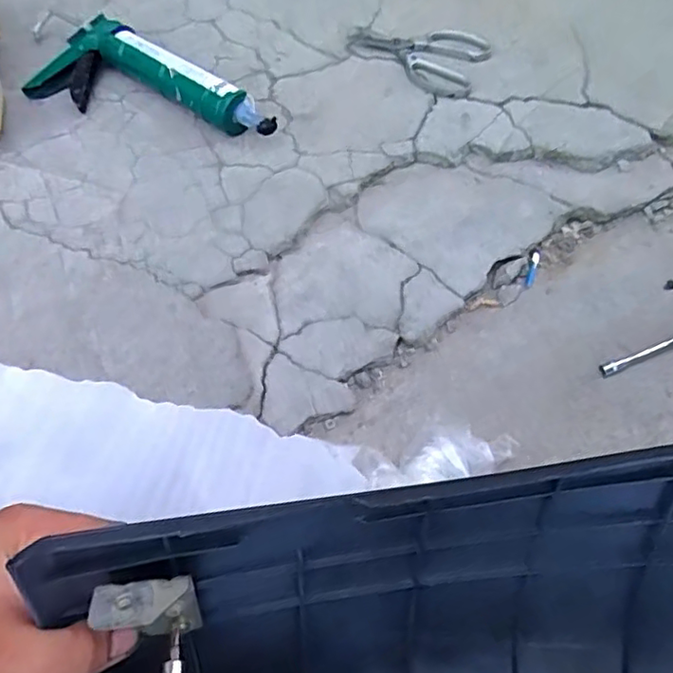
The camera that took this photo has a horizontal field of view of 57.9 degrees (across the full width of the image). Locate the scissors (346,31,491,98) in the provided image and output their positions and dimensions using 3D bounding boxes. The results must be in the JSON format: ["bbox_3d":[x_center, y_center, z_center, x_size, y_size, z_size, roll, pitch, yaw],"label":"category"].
[{"bbox_3d":[0.102,-0.365,0.781,0.165,0.015,0.123,20,59,17],"label":"scissors"}]

